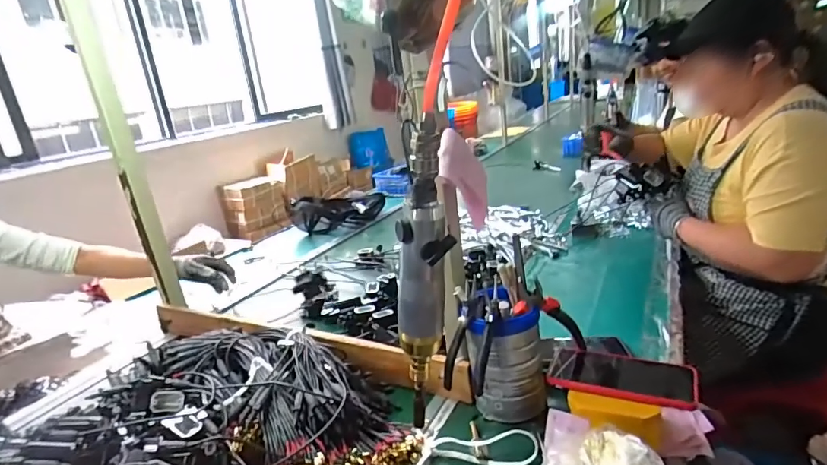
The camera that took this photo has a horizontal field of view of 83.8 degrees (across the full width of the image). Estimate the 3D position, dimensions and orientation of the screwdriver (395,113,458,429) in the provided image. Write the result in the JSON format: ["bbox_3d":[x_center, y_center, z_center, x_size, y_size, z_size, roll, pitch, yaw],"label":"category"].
[{"bbox_3d":[0.008,0.044,0.390,0.046,0.269,0.046,-12,19,-15],"label":"screwdriver"}]

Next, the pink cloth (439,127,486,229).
[{"bbox_3d":[0.063,-0.062,0.554,0.039,0.125,0.056,-19,13,23],"label":"pink cloth"}]

